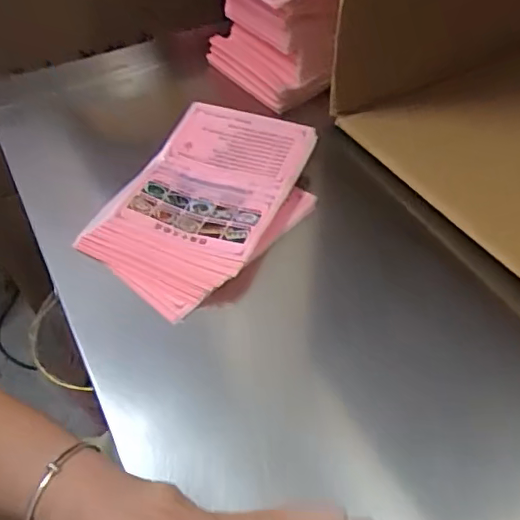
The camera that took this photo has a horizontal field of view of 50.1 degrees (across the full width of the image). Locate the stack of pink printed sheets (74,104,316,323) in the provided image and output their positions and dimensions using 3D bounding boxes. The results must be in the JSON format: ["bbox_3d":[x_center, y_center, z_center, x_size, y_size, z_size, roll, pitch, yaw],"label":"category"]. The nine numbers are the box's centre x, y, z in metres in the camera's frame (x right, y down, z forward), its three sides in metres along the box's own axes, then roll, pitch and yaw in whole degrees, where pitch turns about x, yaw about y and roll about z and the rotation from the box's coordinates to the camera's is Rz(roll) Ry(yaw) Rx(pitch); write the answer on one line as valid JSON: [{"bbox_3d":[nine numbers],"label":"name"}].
[{"bbox_3d":[-0.044,-0.051,0.475,0.135,0.029,0.204,22,55,20],"label":"stack of pink printed sheets"}]

